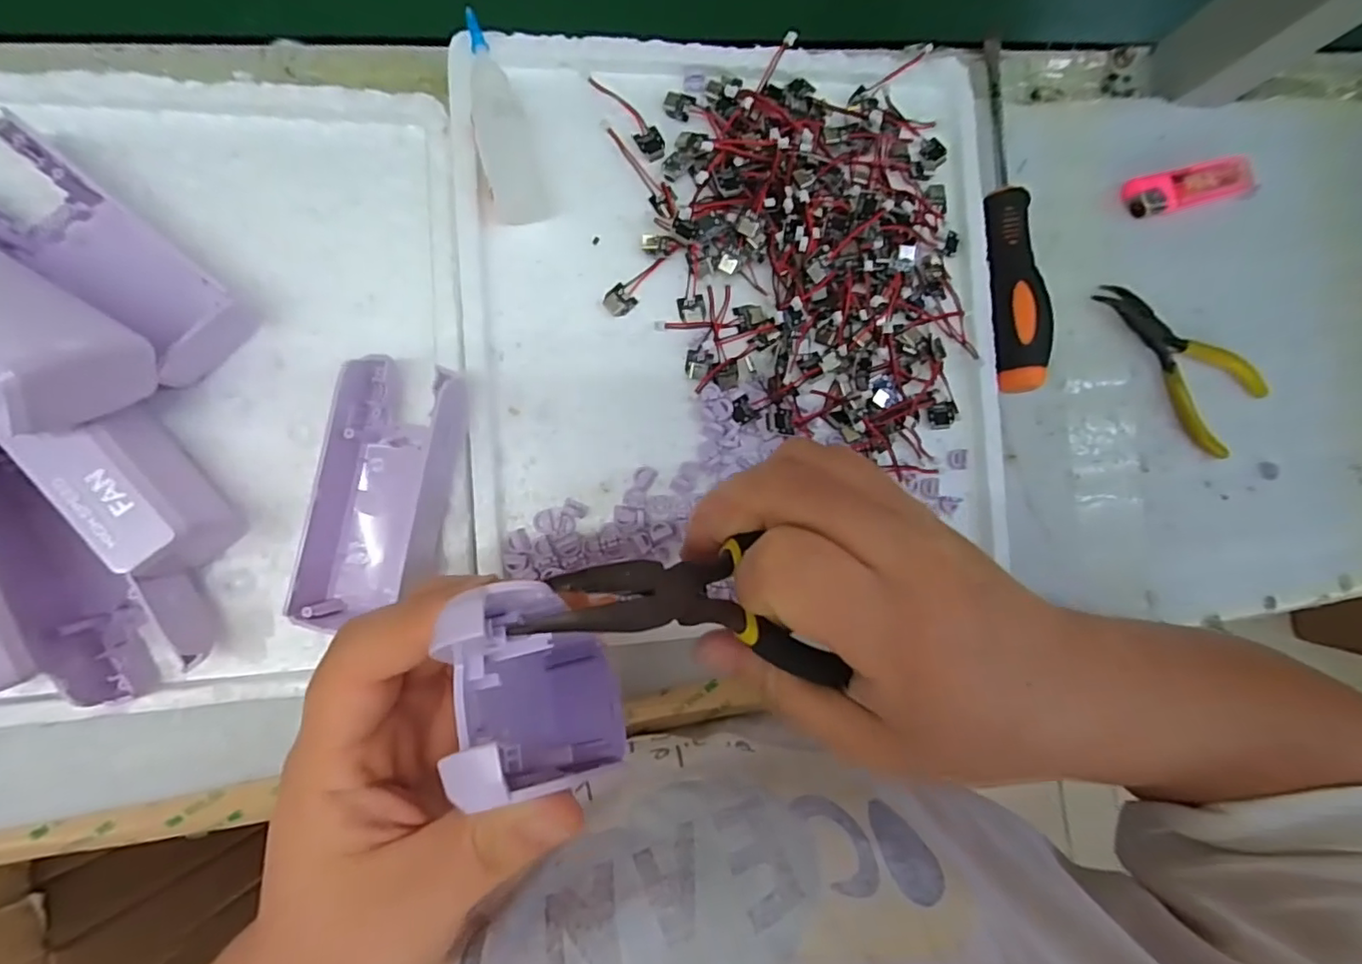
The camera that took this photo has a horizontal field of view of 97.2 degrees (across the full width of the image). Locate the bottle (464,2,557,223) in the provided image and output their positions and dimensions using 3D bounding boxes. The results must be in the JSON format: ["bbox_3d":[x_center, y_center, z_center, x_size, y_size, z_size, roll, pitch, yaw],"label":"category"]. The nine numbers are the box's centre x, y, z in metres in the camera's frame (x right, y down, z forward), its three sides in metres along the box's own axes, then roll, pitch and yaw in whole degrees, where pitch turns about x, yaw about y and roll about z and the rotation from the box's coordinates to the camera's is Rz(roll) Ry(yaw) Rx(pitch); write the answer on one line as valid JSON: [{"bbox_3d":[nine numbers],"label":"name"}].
[{"bbox_3d":[-0.080,-0.158,0.259,0.026,0.021,0.084,-20,91,-10],"label":"bottle"}]

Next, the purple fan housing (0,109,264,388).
[{"bbox_3d":[-0.225,-0.087,0.234,0.106,0.023,0.040,43,81,-6],"label":"purple fan housing"}]

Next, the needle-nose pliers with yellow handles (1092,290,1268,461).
[{"bbox_3d":[0.292,-0.076,0.345,0.058,0.016,0.116,-39,94,-10],"label":"needle-nose pliers with yellow handles"}]

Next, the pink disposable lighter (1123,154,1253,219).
[{"bbox_3d":[0.294,-0.169,0.345,0.074,0.013,0.025,-14,91,-8],"label":"pink disposable lighter"}]

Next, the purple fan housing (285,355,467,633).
[{"bbox_3d":[-0.118,0.006,0.243,0.051,0.033,0.106,10,86,-10],"label":"purple fan housing"}]

